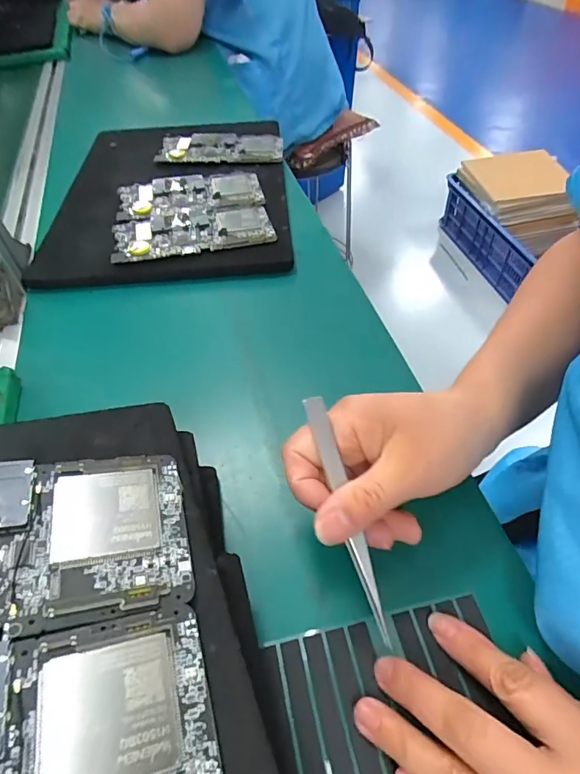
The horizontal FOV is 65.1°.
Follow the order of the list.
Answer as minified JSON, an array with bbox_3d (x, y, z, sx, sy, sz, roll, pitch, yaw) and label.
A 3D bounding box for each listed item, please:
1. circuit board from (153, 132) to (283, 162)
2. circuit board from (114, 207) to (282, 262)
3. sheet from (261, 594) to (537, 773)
[{"bbox_3d":[-0.086,-0.301,0.567,0.149,0.011,0.072,1,50,5],"label":"circuit board"},{"bbox_3d":[-0.096,-0.158,0.454,0.153,0.013,0.078,-13,51,-7],"label":"circuit board"},{"bbox_3d":[0.052,0.157,0.213,0.110,0.009,0.092,-13,52,-5],"label":"sheet"}]

